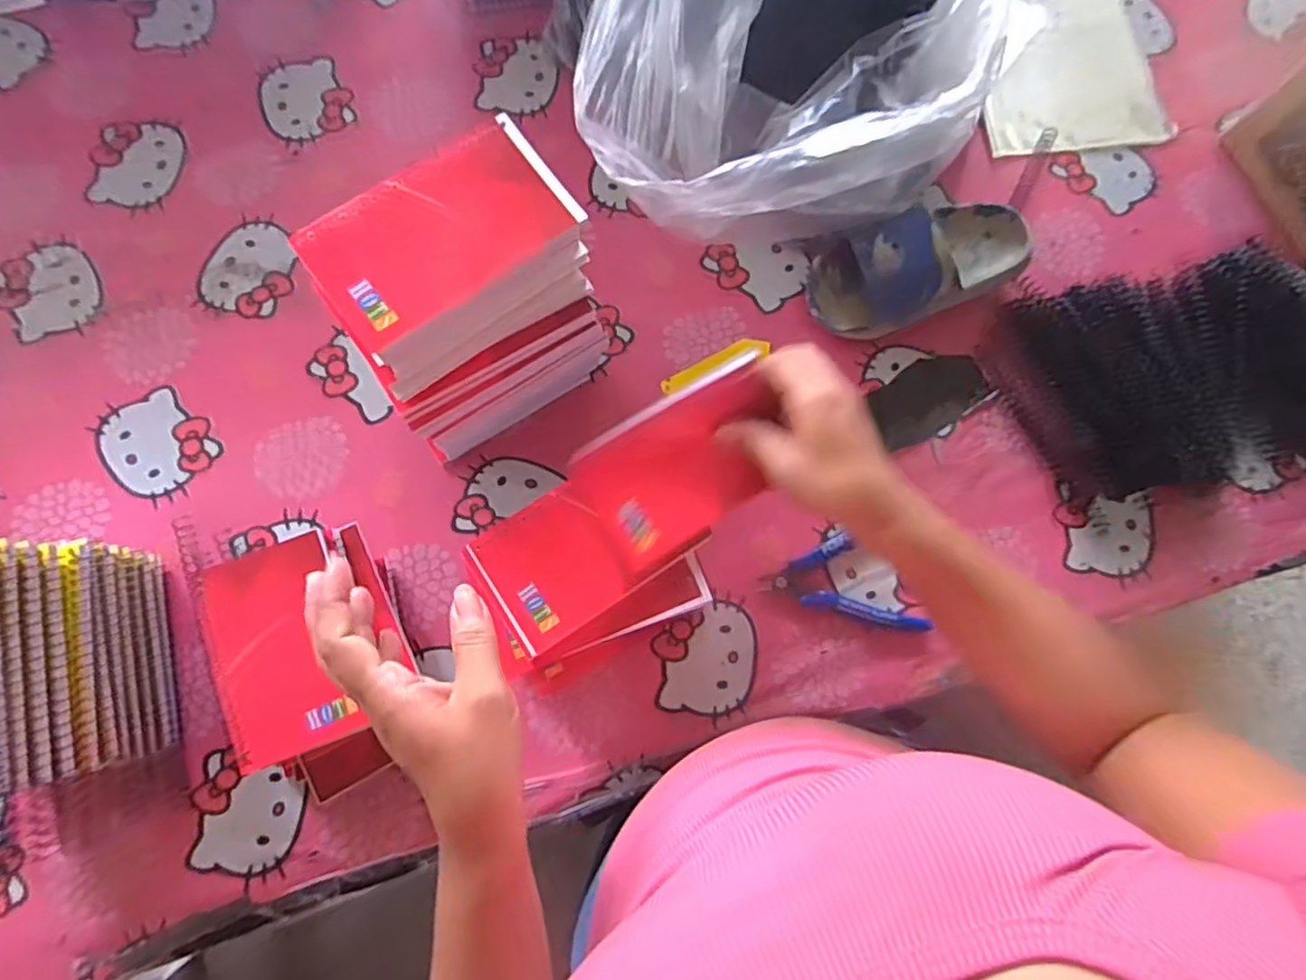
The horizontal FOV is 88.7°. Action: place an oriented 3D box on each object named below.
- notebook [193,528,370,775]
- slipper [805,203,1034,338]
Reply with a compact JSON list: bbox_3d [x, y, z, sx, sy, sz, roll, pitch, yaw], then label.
[{"bbox_3d":[-0.234,0.100,0.419,0.073,0.016,0.129,-14,85,-27],"label":"notebook"},{"bbox_3d":[0.209,-0.178,0.519,0.175,0.061,0.086,-19,77,-6],"label":"slipper"}]

